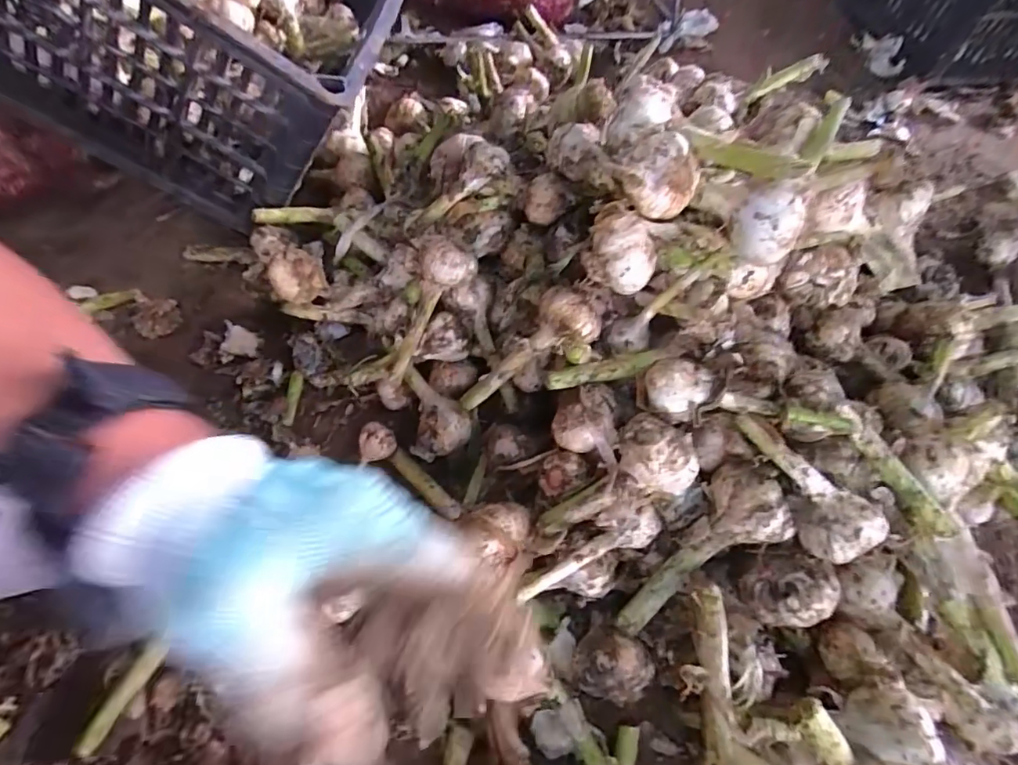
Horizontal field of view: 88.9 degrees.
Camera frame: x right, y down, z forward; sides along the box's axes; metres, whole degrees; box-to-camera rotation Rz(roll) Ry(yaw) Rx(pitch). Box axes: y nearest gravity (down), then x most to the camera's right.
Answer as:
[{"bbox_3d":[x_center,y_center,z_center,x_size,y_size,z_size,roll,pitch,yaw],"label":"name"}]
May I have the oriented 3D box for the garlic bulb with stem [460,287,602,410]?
[{"bbox_3d":[0.012,-0.022,0.390,0.126,0.036,0.049,-39,62,20],"label":"garlic bulb with stem"}]

